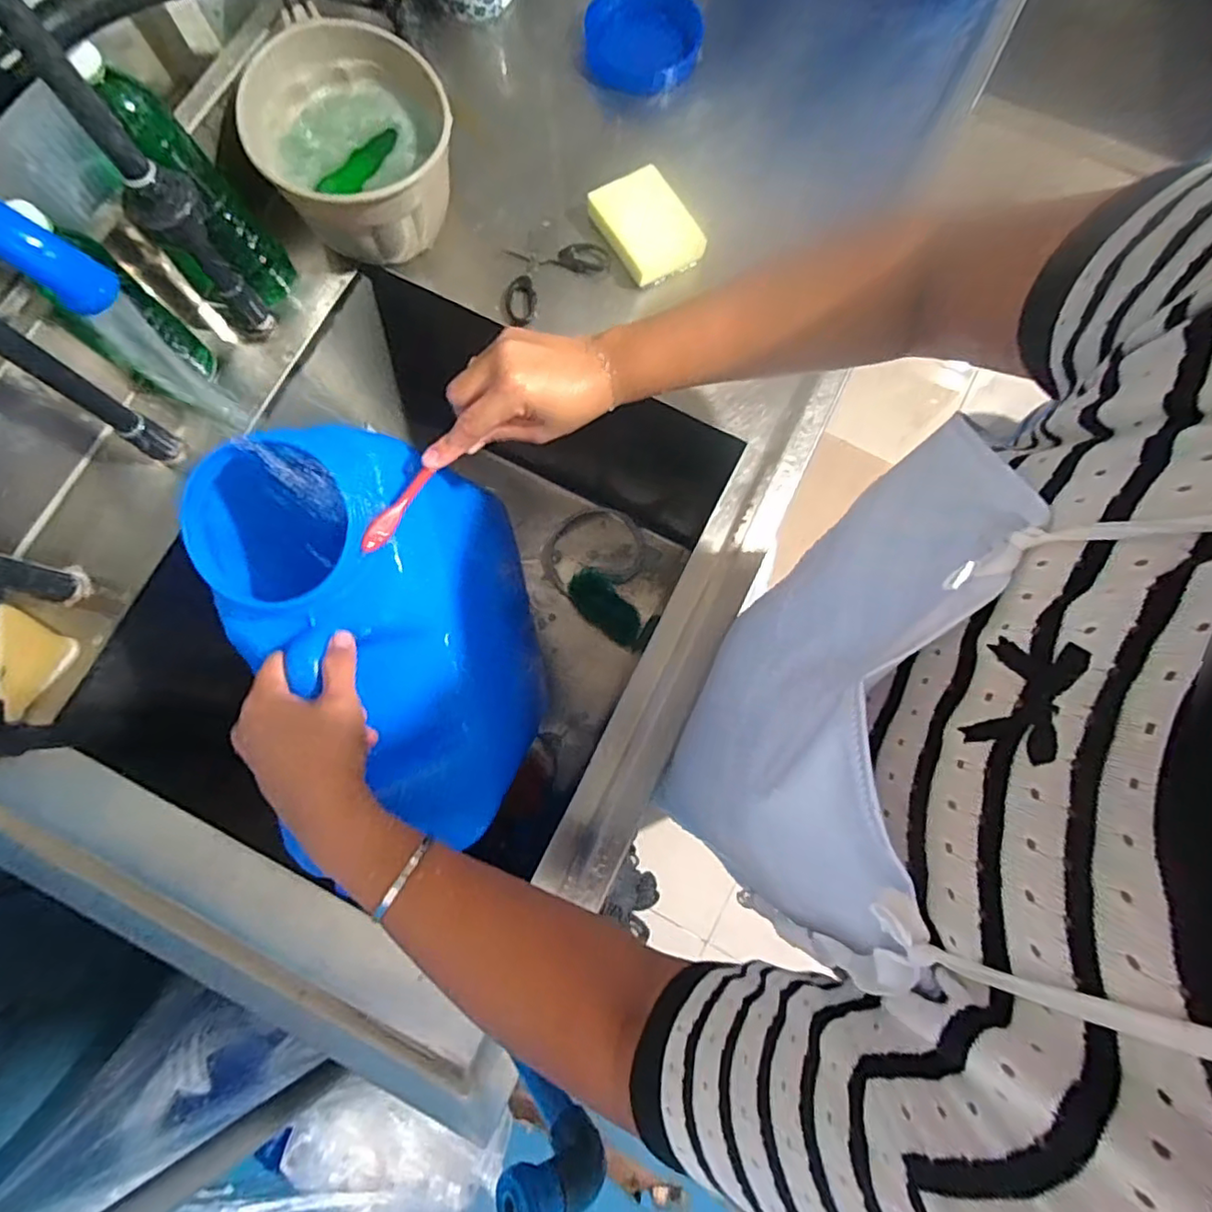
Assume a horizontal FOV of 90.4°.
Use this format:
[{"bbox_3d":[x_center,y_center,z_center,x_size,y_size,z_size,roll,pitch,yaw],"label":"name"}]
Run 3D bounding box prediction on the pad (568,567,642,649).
[{"bbox_3d":[0.000,0.002,0.907,0.062,0.017,0.131,-43,94,-8],"label":"pad"}]

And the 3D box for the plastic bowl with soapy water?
[{"bbox_3d":[-0.228,-0.420,0.560,0.169,0.100,0.189,-35,81,-7],"label":"plastic bowl with soapy water"}]

